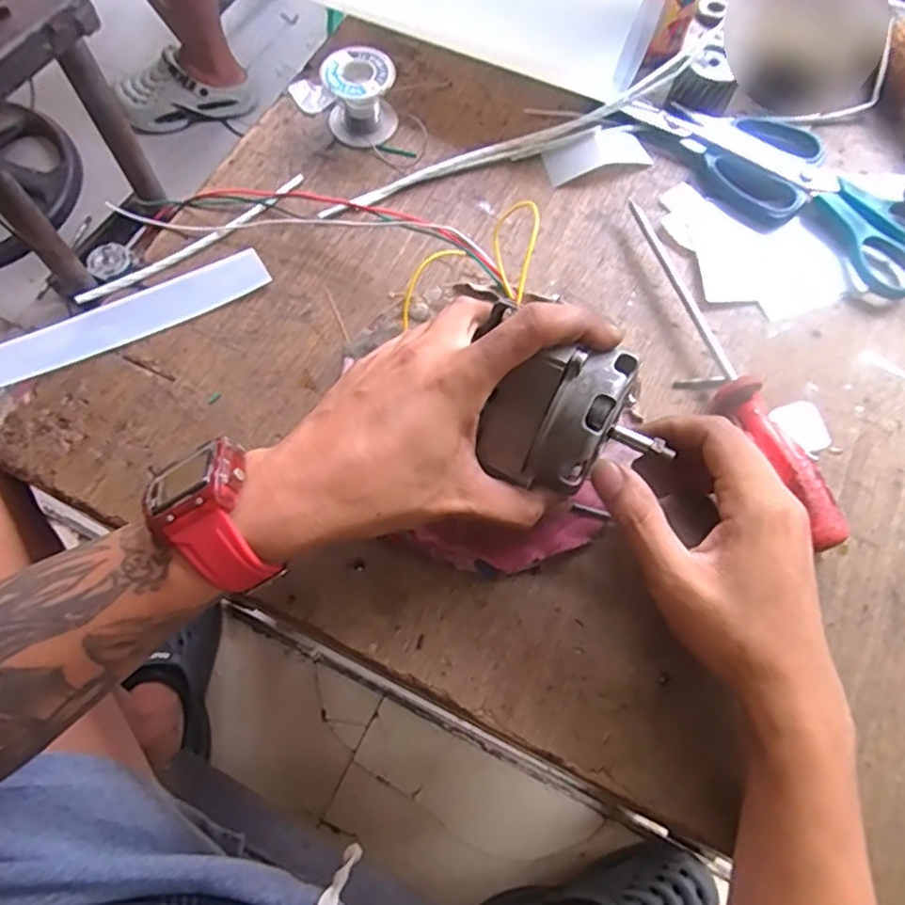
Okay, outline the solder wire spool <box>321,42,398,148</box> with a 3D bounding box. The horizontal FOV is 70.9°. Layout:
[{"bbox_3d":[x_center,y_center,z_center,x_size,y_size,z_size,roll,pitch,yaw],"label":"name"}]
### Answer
[{"bbox_3d":[-0.065,-0.253,0.452,0.048,0.043,0.046,1,68,-2],"label":"solder wire spool"}]

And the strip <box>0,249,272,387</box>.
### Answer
[{"bbox_3d":[-0.205,-0.085,0.399,0.179,0.009,0.036,-27,71,-13],"label":"strip"}]

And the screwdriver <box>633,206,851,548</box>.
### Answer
[{"bbox_3d":[0.163,-0.061,0.393,0.029,0.027,0.258,-16,69,-9],"label":"screwdriver"}]

